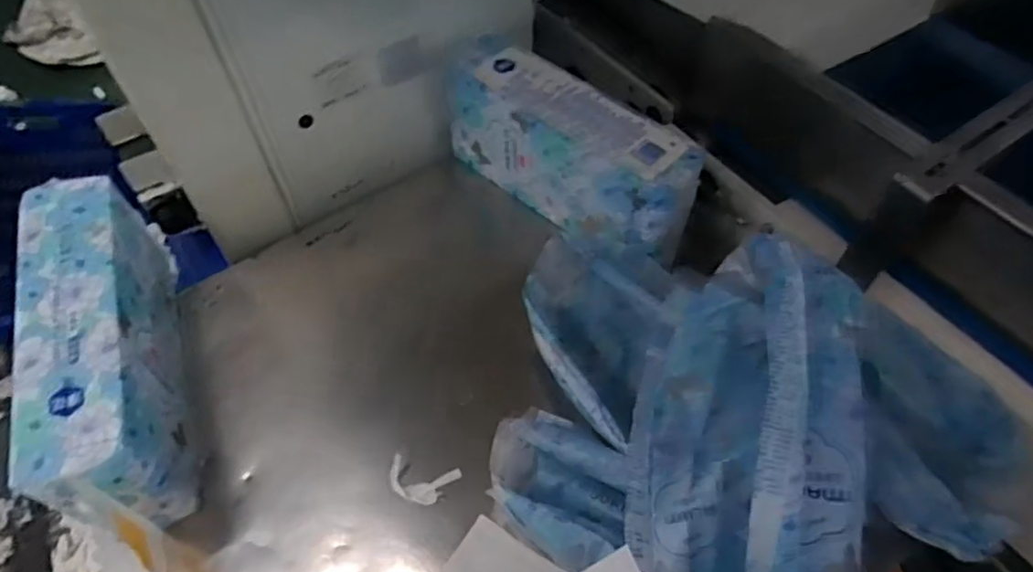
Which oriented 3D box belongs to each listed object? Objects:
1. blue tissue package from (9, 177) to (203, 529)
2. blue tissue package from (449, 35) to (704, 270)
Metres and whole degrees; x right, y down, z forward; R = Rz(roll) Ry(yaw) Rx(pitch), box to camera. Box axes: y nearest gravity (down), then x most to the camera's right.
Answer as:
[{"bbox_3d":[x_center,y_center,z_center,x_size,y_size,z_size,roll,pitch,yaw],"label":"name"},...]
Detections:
[{"bbox_3d":[-0.412,0.066,0.675,0.093,0.151,0.334,-17,56,-11],"label":"blue tissue package"},{"bbox_3d":[0.056,-0.158,0.809,0.113,0.151,0.342,-37,61,-23],"label":"blue tissue package"}]

